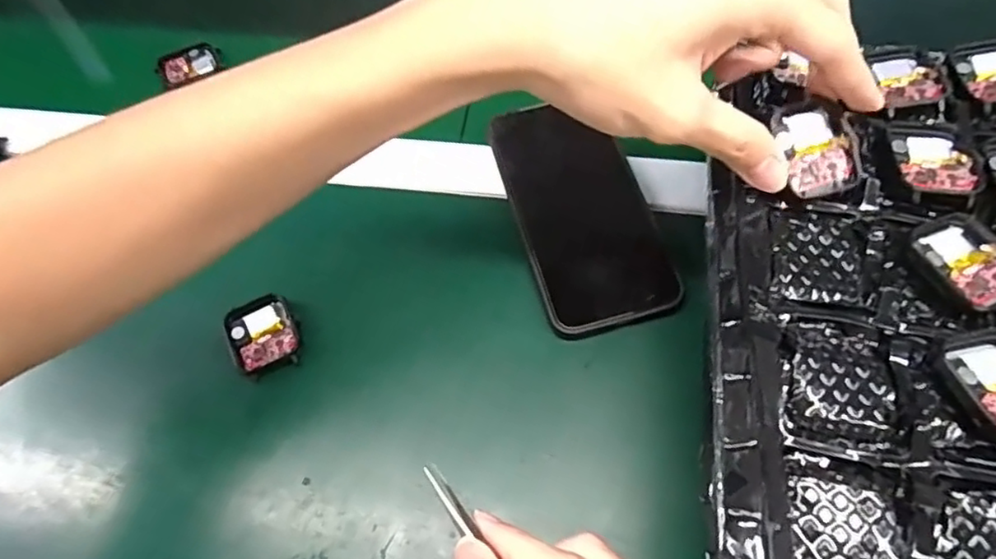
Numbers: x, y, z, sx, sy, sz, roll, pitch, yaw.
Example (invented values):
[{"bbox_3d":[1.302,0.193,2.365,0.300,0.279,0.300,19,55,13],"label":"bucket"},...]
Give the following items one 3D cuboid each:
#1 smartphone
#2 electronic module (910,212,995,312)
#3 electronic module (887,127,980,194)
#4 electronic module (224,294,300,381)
[{"bbox_3d":[0.049,-0.043,0.387,0.075,0.013,0.157,-15,61,-5],"label":"smartphone"},{"bbox_3d":[0.193,-0.007,0.259,0.036,0.006,0.043,-25,62,-11],"label":"electronic module"},{"bbox_3d":[0.197,-0.055,0.289,0.035,0.004,0.038,3,61,5],"label":"electronic module"},{"bbox_3d":[-0.133,0.032,0.360,0.037,0.008,0.044,-28,63,-12],"label":"electronic module"}]

